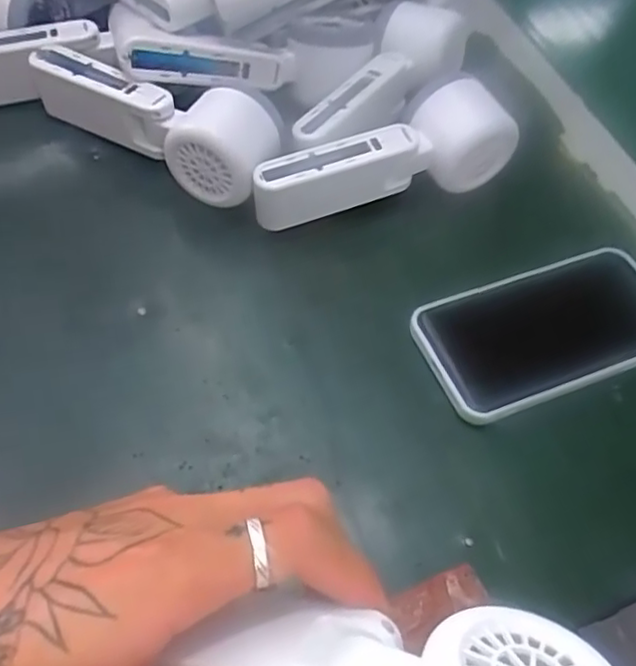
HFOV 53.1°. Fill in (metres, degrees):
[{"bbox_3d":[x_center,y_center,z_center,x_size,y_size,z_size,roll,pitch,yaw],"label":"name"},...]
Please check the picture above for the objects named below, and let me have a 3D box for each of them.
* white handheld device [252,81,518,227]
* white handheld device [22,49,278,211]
[{"bbox_3d":[0.039,-0.110,0.393,0.166,0.054,0.046,-12,57,-13],"label":"white handheld device"},{"bbox_3d":[-0.101,-0.134,0.397,0.165,0.058,0.052,27,57,14],"label":"white handheld device"}]

